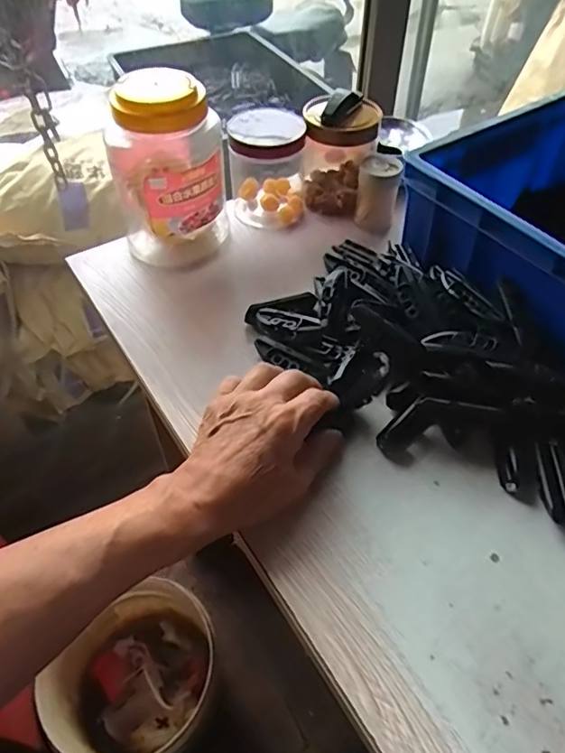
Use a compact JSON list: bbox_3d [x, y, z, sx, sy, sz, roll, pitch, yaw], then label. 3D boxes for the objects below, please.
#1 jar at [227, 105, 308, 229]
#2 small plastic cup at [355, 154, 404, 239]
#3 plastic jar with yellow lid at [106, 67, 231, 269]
[{"bbox_3d":[-0.016,-0.238,0.607,0.084,0.110,0.097,-1,50,0],"label":"jar"},{"bbox_3d":[0.108,-0.207,0.604,0.045,0.077,0.038,9,51,9],"label":"small plastic cup"},{"bbox_3d":[-0.113,-0.203,0.537,0.111,0.182,0.093,-11,51,-8],"label":"plastic jar with yellow lid"}]

